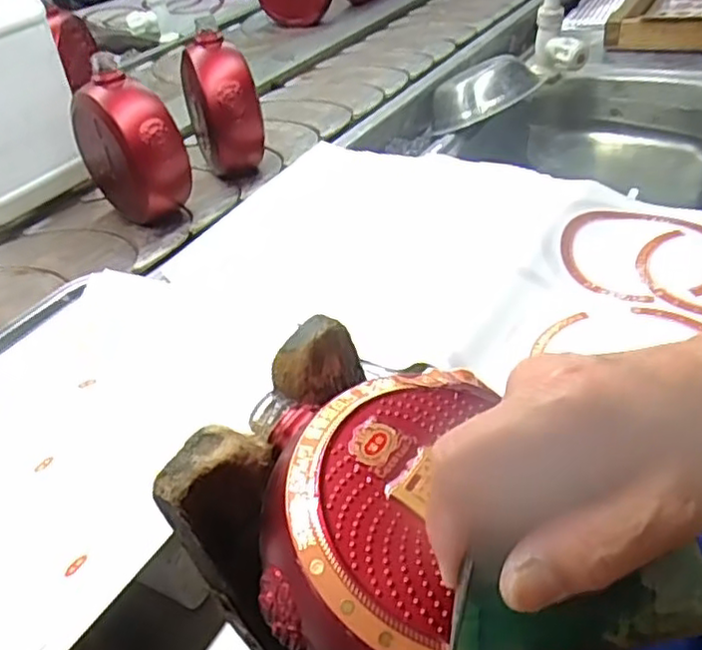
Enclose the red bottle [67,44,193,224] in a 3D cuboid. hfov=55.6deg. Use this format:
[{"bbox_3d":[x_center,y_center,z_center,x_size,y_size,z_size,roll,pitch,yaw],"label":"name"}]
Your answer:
[{"bbox_3d":[-0.219,-0.177,0.662,0.063,0.145,0.124,-32,46,-28],"label":"red bottle"}]

